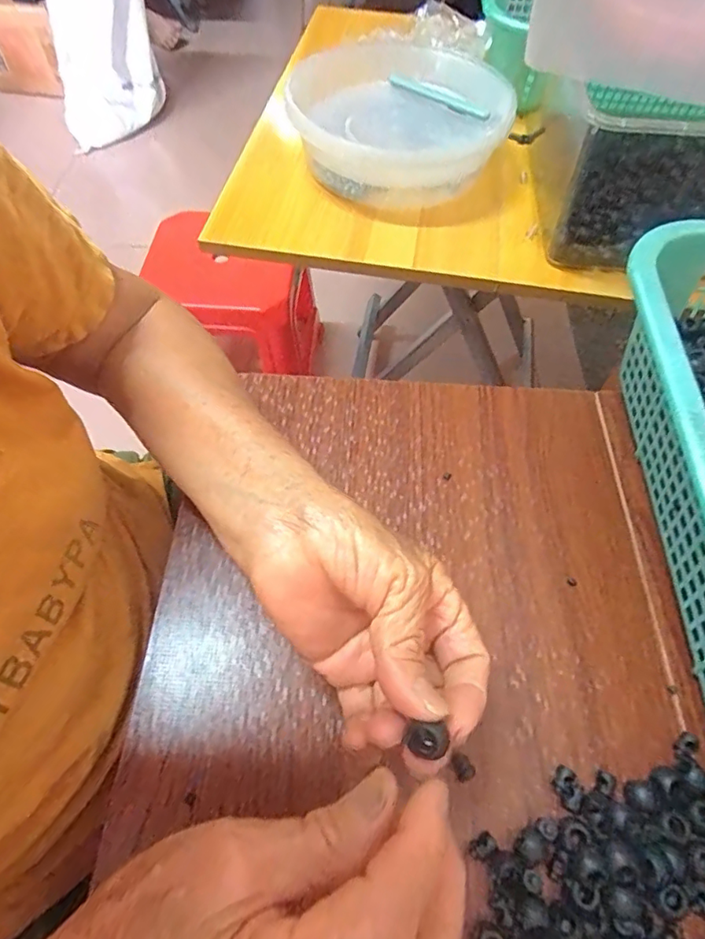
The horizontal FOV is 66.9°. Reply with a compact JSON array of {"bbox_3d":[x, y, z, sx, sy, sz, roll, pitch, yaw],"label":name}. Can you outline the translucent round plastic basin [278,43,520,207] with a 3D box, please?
[{"bbox_3d":[0.067,-0.381,0.587,0.197,0.067,0.245,32,62,17],"label":"translucent round plastic basin"}]

